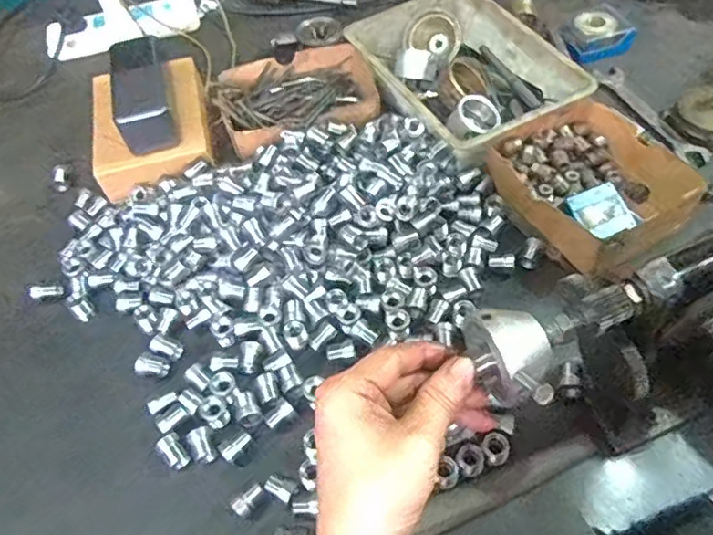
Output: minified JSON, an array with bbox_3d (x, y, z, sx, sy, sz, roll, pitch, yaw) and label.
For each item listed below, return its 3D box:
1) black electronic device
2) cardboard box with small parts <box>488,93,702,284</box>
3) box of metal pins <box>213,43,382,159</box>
[{"bbox_3d":[-0.225,-0.189,0.616,0.052,0.046,0.139,-15,67,-5],"label":"black electronic device"},{"bbox_3d":[0.229,-0.082,0.573,0.148,0.053,0.179,-27,56,-14],"label":"cardboard box with small parts"},{"bbox_3d":[-0.065,-0.193,0.678,0.187,0.035,0.145,-23,55,-11],"label":"box of metal pins"}]

